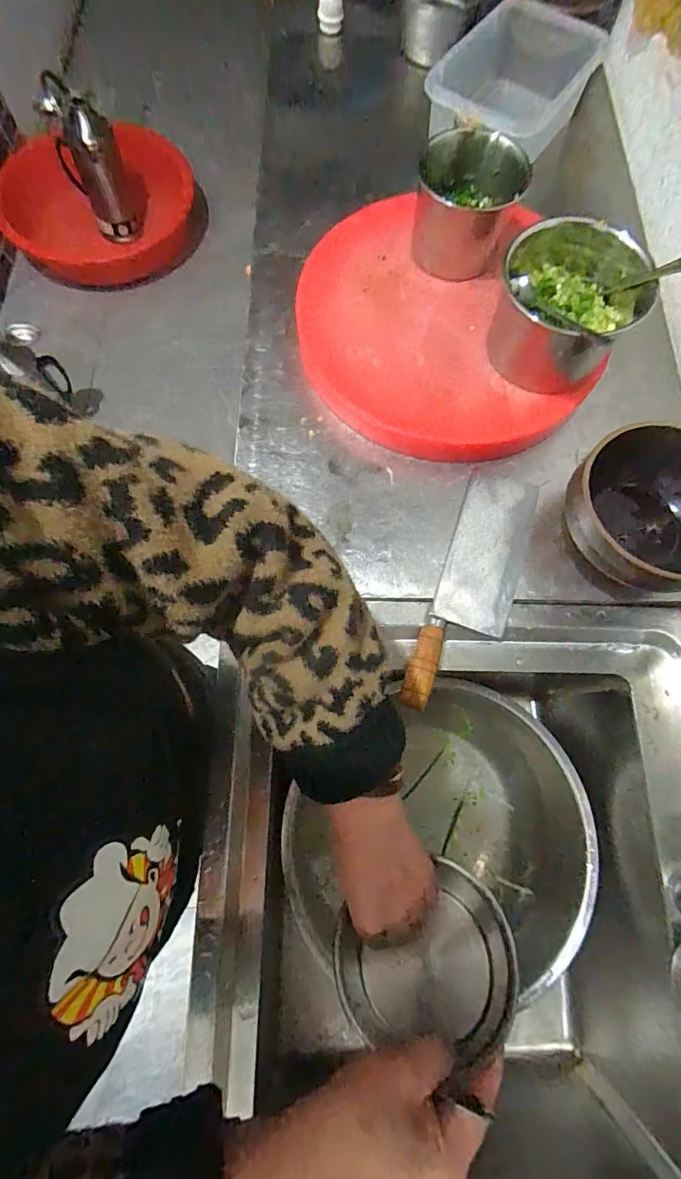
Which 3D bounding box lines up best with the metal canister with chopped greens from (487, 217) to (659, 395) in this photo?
[{"bbox_3d":[0.258,-0.327,0.533,0.146,0.114,0.140,13,76,2],"label":"metal canister with chopped greens"}]

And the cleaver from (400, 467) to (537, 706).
[{"bbox_3d":[0.158,-0.002,0.529,0.089,0.028,0.302,22,76,4],"label":"cleaver"}]

